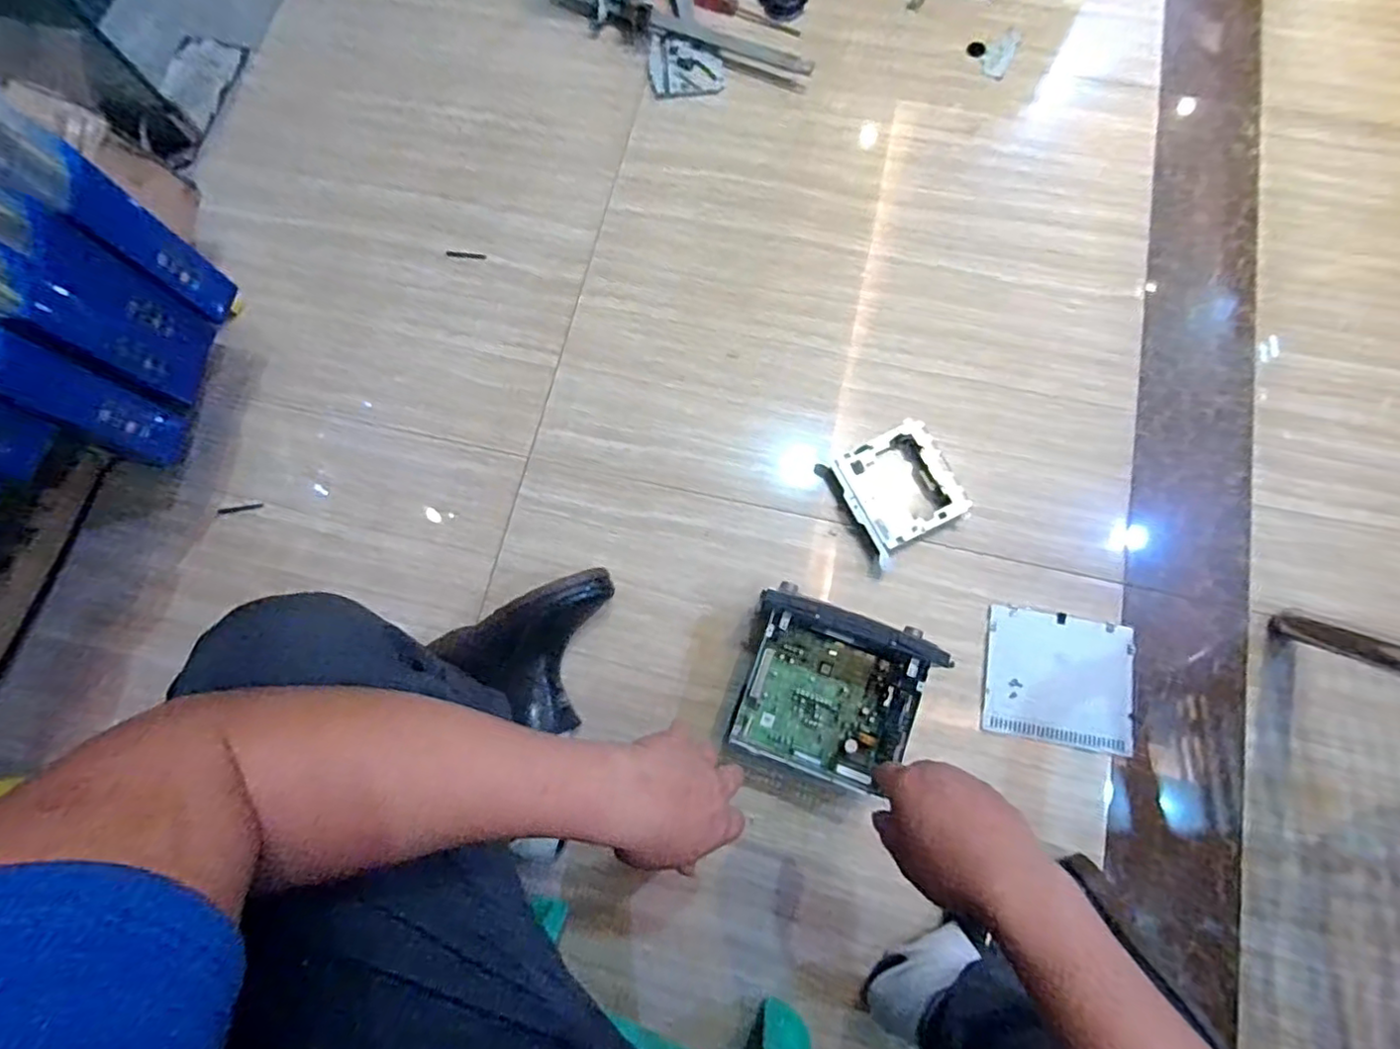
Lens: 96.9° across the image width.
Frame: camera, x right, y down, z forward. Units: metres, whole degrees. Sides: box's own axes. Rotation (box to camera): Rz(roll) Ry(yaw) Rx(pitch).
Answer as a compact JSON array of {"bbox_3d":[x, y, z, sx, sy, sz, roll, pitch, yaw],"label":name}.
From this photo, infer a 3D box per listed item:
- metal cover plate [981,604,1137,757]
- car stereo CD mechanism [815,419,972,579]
[{"bbox_3d":[0.447,0.191,0.770,0.178,0.006,0.156,10,75,5],"label":"metal cover plate"},{"bbox_3d":[0.259,-0.043,0.819,0.144,0.037,0.153,-28,76,-5],"label":"car stereo CD mechanism"}]

